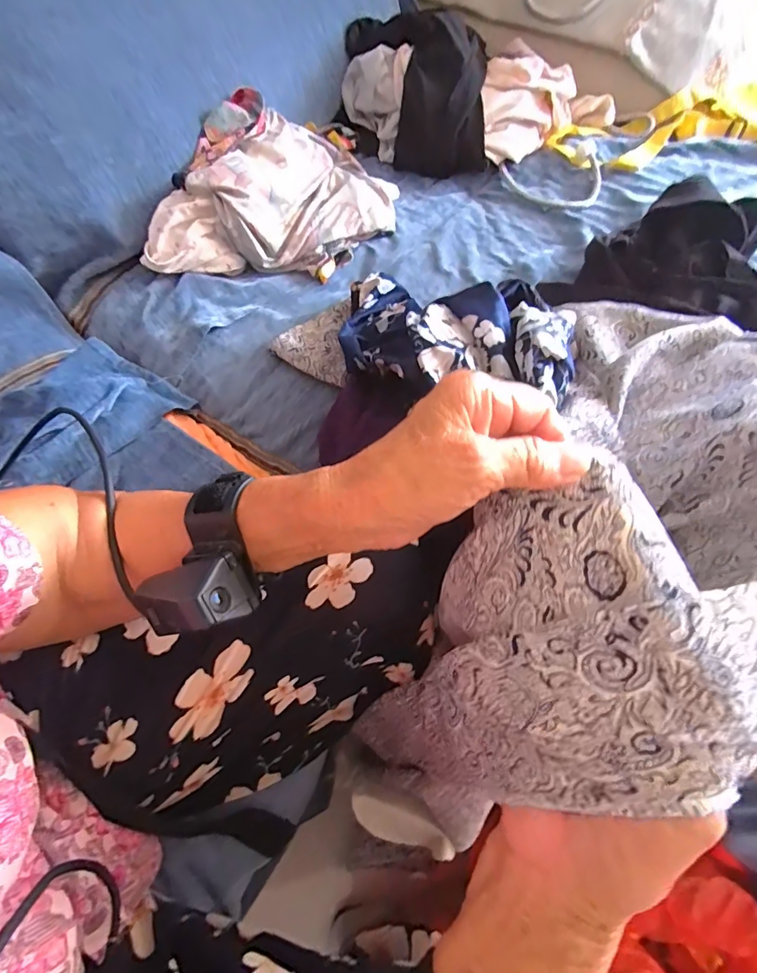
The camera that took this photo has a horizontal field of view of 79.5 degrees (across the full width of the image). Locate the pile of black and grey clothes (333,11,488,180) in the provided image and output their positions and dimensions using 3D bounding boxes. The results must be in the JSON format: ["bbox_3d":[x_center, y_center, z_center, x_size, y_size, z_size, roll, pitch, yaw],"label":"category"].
[{"bbox_3d":[0.052,-0.569,0.653,0.222,0.123,0.188,11,64,2],"label":"pile of black and grey clothes"}]

